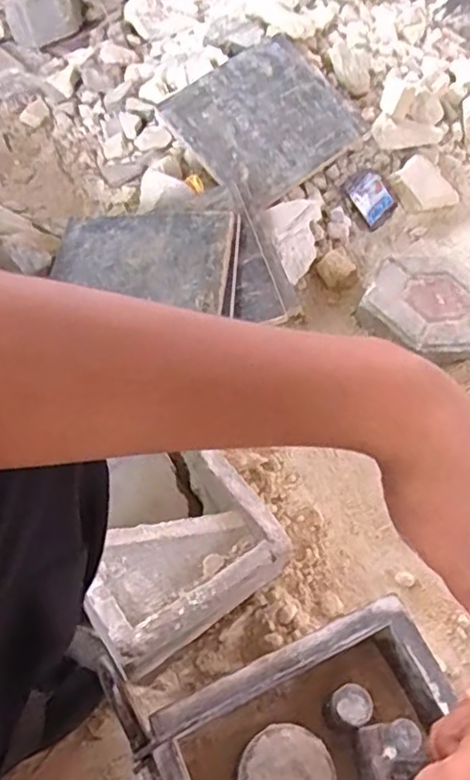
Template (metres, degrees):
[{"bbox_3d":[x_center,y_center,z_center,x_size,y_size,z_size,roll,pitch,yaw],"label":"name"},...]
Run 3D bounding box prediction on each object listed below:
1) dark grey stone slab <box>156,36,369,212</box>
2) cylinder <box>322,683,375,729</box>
[{"bbox_3d":[0.048,-0.448,1.009,0.267,0.021,0.252,-35,80,-12],"label":"dark grey stone slab"},{"bbox_3d":[0.096,0.276,0.527,0.035,0.057,0.030,-23,64,-20],"label":"cylinder"}]

